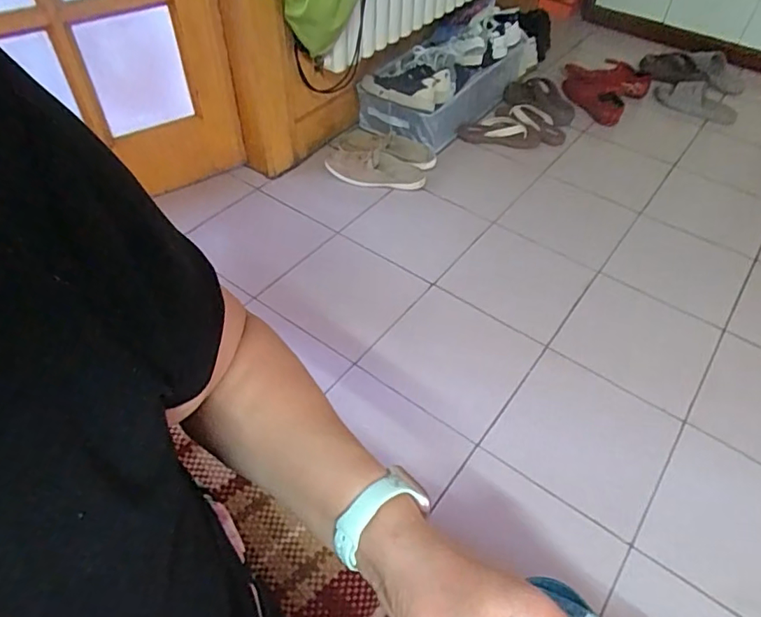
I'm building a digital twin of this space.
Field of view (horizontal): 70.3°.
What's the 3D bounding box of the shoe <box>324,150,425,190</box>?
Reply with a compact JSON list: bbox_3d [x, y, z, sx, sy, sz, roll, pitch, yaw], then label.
[{"bbox_3d":[-0.023,-0.398,1.540,0.299,0.078,0.100,16,50,10],"label":"shoe"}]

